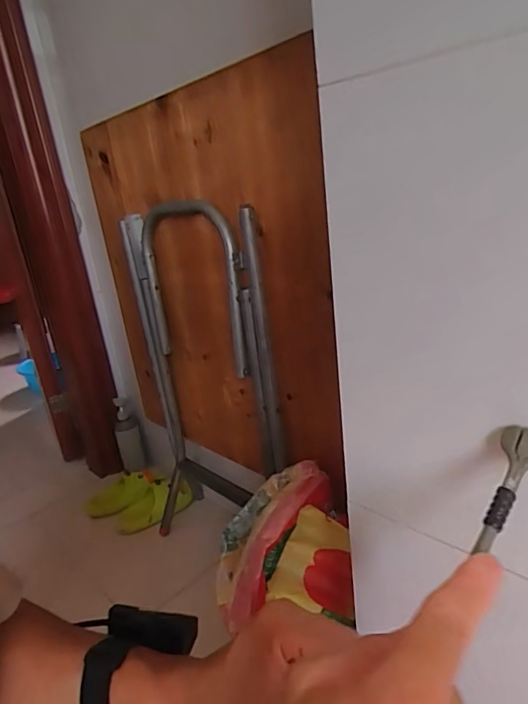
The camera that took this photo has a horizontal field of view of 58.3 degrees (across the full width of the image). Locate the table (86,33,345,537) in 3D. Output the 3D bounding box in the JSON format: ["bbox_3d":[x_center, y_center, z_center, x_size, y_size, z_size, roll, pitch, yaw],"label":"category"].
[{"bbox_3d":[-0.134,-0.081,0.976,0.725,0.767,0.076,13,28,43],"label":"table"}]

